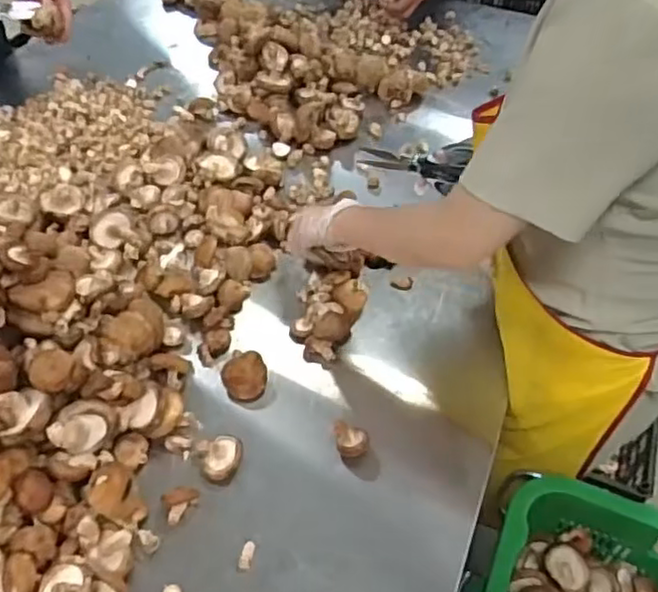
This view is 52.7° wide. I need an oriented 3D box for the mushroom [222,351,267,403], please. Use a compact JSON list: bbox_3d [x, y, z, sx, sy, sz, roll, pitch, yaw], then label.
[{"bbox_3d":[-0.105,0.101,0.828,0.055,0.038,0.050,-11,49,-12],"label":"mushroom"}]

